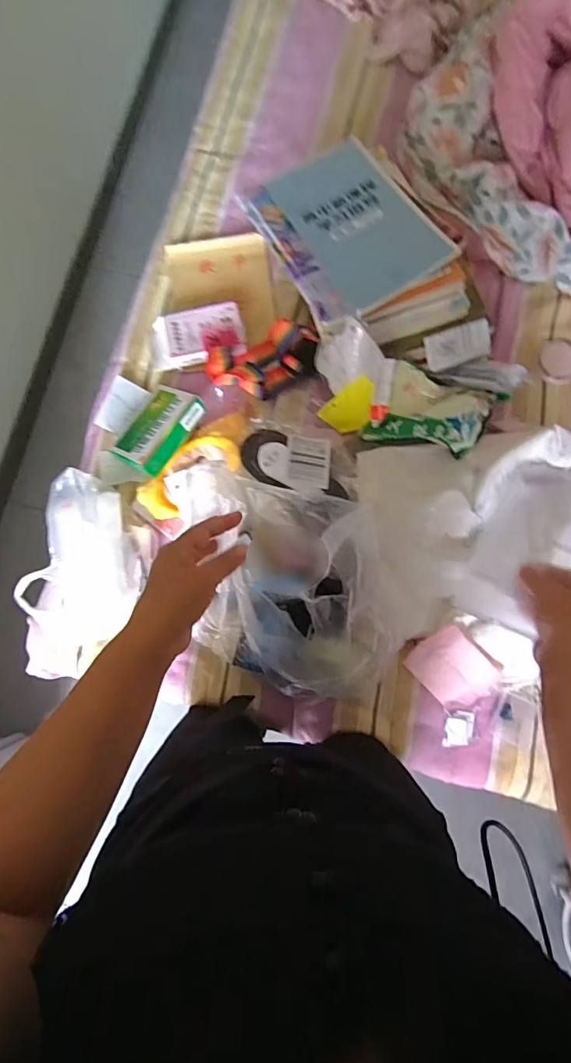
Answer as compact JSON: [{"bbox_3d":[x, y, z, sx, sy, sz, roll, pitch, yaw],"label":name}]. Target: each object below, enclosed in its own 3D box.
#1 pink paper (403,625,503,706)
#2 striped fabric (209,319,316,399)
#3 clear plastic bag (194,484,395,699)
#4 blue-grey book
[{"bbox_3d":[0.257,0.209,0.718,0.117,0.007,0.103,41,109,-1],"label":"pink paper"},{"bbox_3d":[-0.035,-0.301,0.823,0.201,0.085,0.118,-26,80,-2],"label":"striped fabric"},{"bbox_3d":[0.025,0.090,0.683,0.263,0.184,0.262,16,81,5],"label":"clear plastic bag"},{"bbox_3d":[0.107,-0.486,0.724,0.170,0.018,0.305,-29,72,3],"label":"blue-grey book"}]

